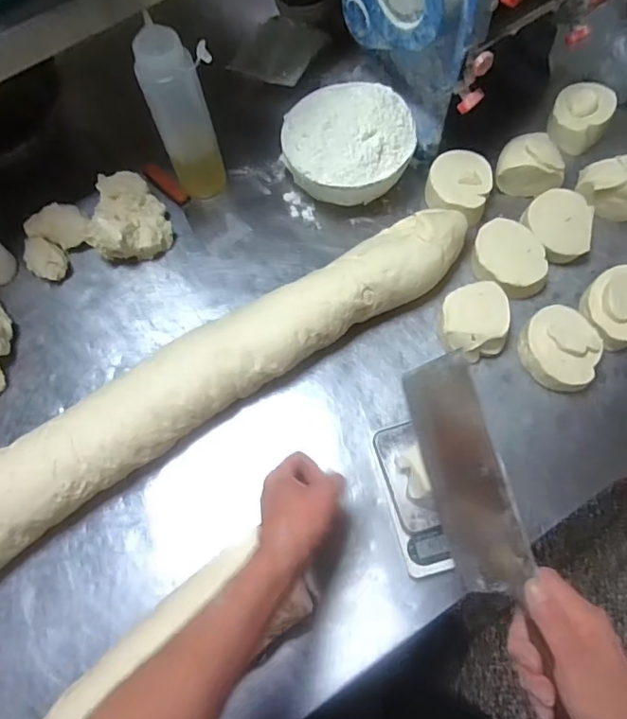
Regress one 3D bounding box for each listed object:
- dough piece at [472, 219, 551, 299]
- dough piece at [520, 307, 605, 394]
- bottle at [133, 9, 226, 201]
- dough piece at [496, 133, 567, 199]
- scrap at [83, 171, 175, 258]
[{"bbox_3d":[0.266,-0.134,0.736,0.086,0.055,0.109,-19,69,-5],"label":"dough piece"},{"bbox_3d":[0.313,-0.011,0.683,0.097,0.056,0.092,-1,69,2],"label":"dough piece"},{"bbox_3d":[-0.172,-0.322,0.735,0.079,0.255,0.077,20,71,10],"label":"bottle"},{"bbox_3d":[0.317,-0.284,0.778,0.093,0.060,0.072,12,70,7],"label":"dough piece"},{"bbox_3d":[-0.274,-0.210,0.781,0.111,0.074,0.134,-18,69,-4],"label":"scrap"}]

